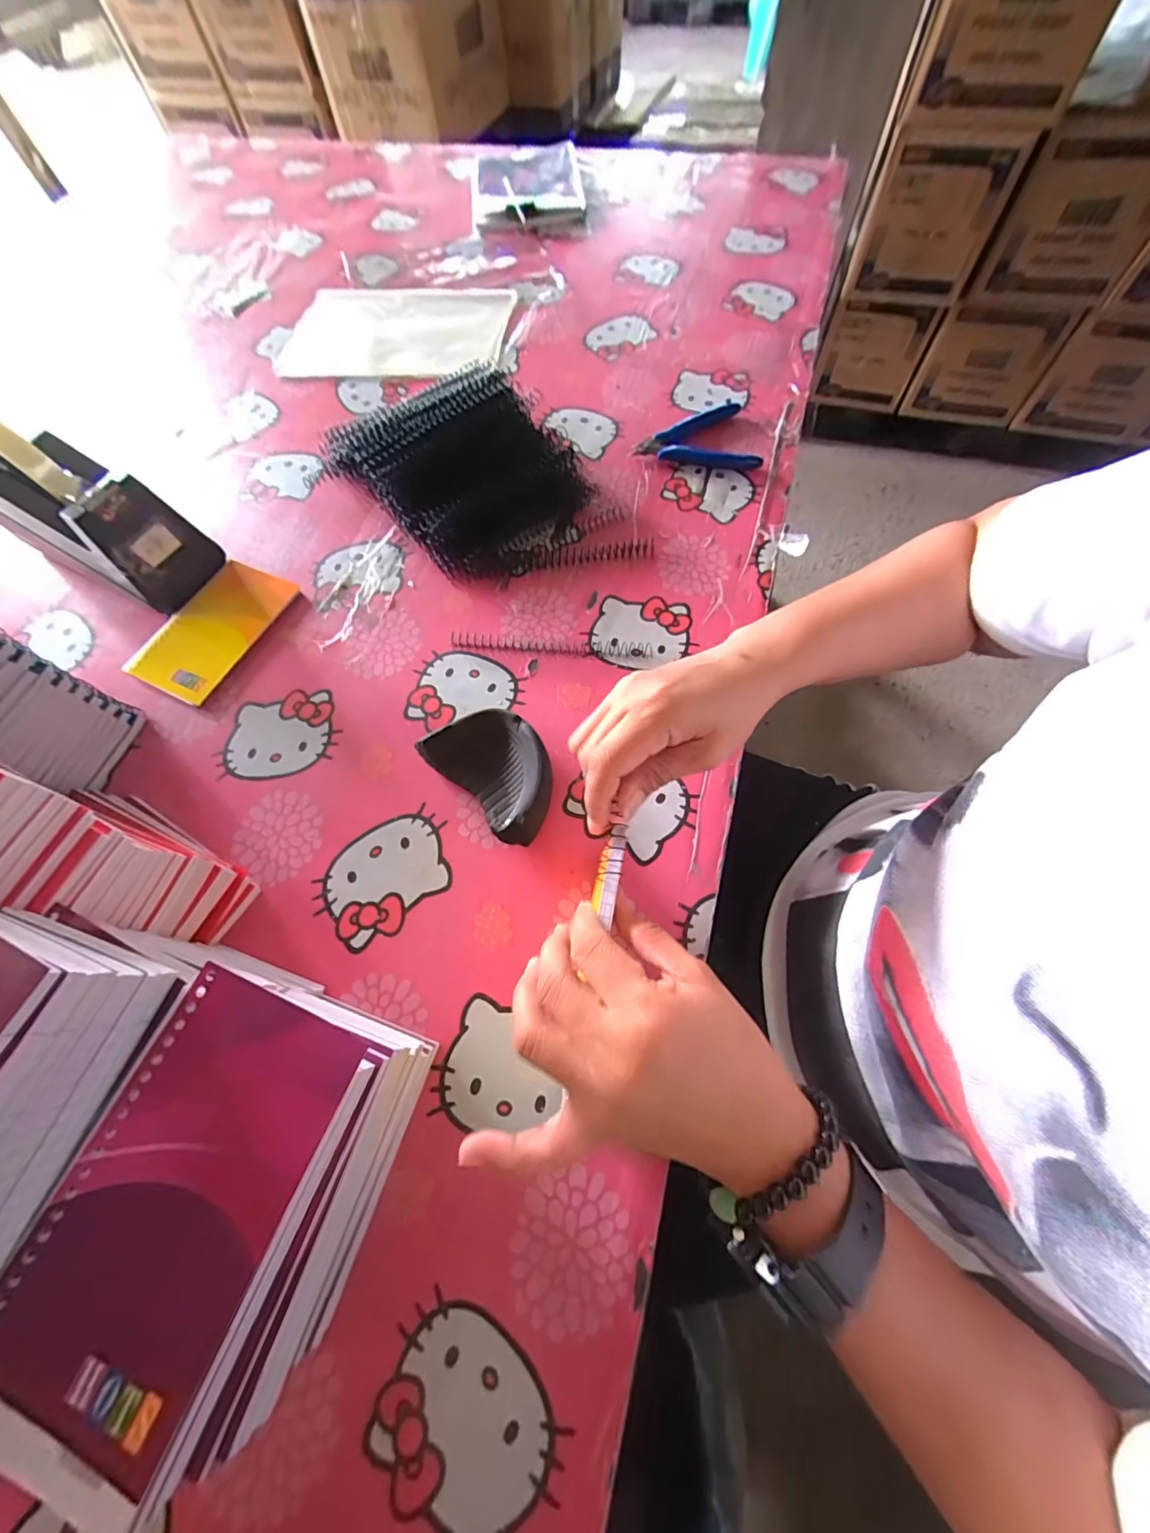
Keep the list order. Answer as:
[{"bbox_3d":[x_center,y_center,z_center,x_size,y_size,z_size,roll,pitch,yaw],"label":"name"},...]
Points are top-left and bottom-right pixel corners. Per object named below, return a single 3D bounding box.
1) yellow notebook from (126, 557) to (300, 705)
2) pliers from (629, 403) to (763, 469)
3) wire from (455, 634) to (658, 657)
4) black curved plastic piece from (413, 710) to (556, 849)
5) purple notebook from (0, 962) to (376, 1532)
[{"bbox_3d":[-0.307,-0.118,0.415,0.079,0.008,0.130,25,71,13],"label":"yellow notebook"},{"bbox_3d":[0.125,-0.330,0.480,0.118,0.010,0.089,12,68,8],"label":"pliers"},{"bbox_3d":[-0.020,-0.099,0.395,0.162,0.008,0.015,5,67,5],"label":"wire"},{"bbox_3d":[-0.050,0.003,0.341,0.066,0.028,0.097,-43,71,-14],"label":"black curved plastic piece"},{"bbox_3d":[-0.141,0.157,0.177,0.081,0.018,0.138,20,69,11],"label":"purple notebook"}]

